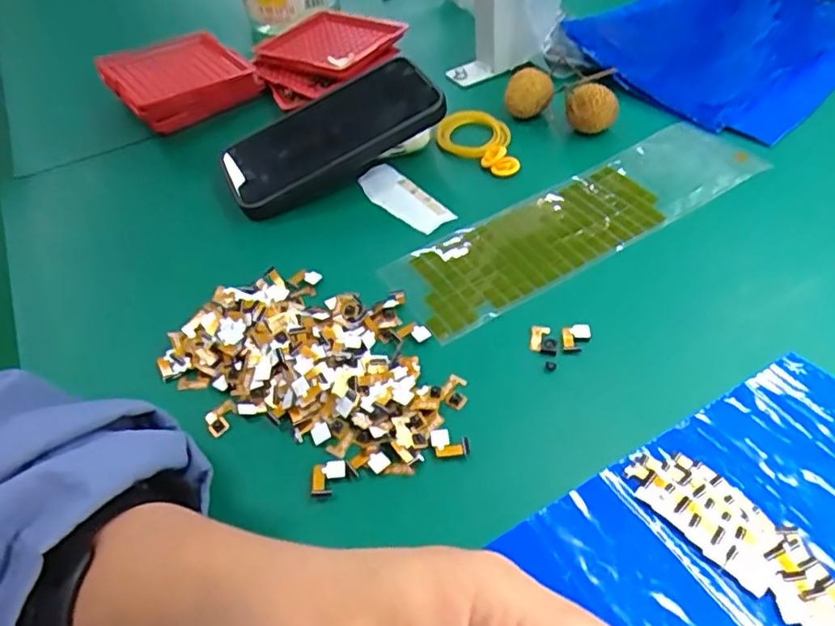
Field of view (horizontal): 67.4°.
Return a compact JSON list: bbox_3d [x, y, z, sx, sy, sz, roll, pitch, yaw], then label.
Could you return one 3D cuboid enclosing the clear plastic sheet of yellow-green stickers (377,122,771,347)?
[{"bbox_3d":[0.107,-0.063,0.411,0.271,0.004,0.076,-26,51,-17],"label":"clear plastic sheet of yellow-green stickers"}]

